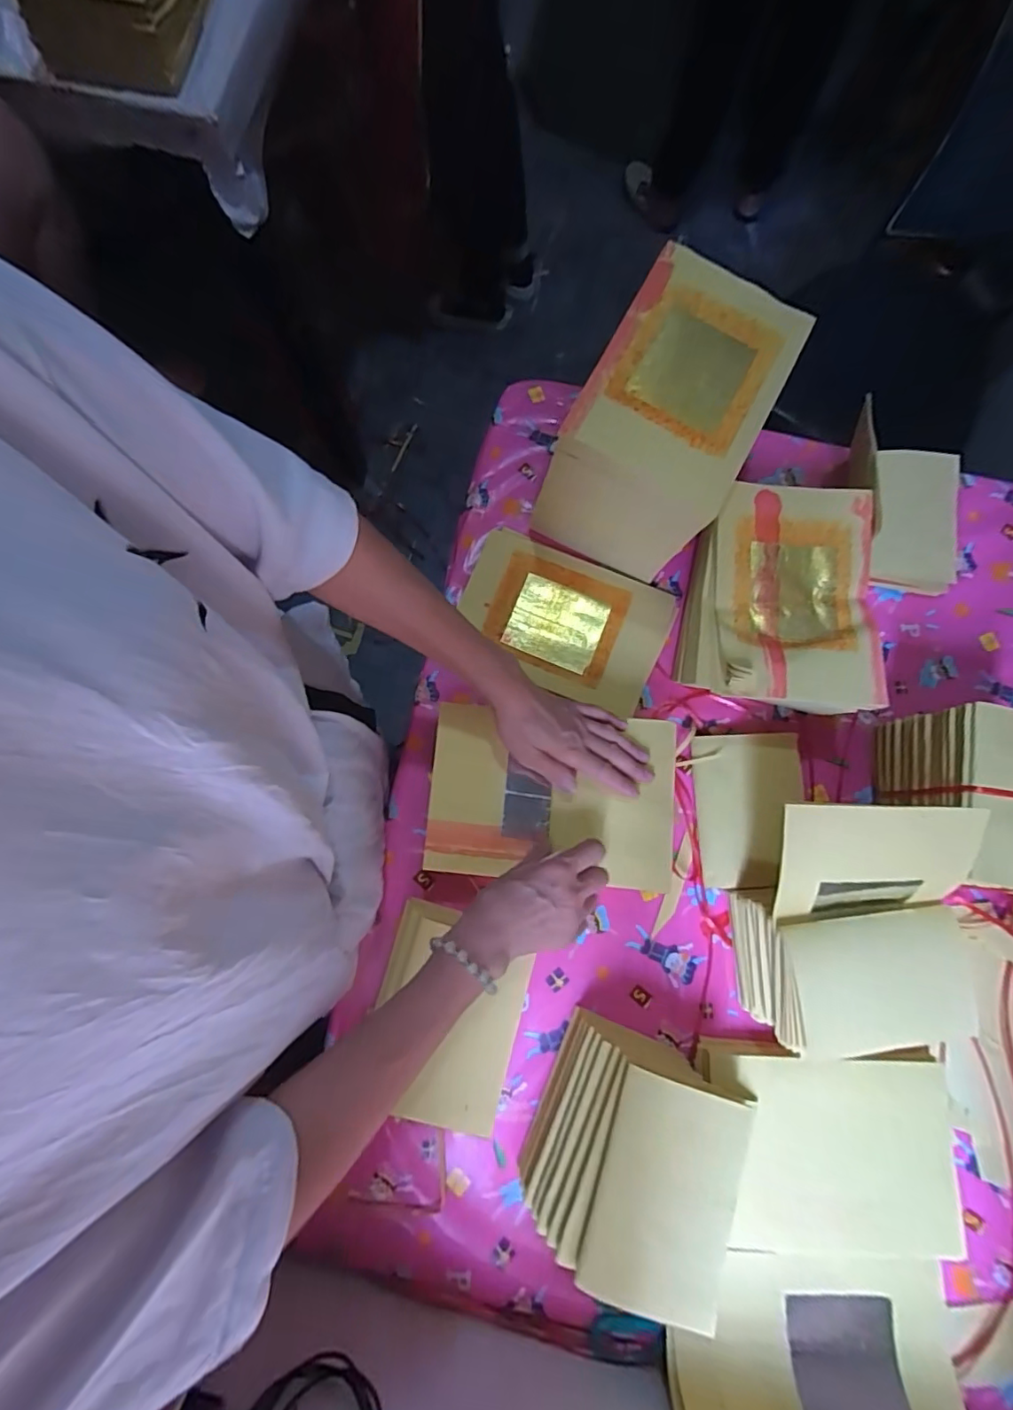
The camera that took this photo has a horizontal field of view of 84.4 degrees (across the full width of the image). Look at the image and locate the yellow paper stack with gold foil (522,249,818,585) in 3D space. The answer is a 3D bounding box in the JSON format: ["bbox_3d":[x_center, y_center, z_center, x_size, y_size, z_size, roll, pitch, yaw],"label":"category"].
[{"bbox_3d":[0.158,-0.284,0.591,0.170,0.182,0.245,27,81,4],"label":"yellow paper stack with gold foil"}]

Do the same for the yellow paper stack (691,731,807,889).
[{"bbox_3d":[0.264,0.114,0.604,0.111,0.019,0.160,-1,80,0],"label":"yellow paper stack"}]

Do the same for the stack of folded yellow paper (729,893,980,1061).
[{"bbox_3d":[0.322,0.251,0.528,0.179,0.082,0.124,0,80,0],"label":"stack of folded yellow paper"}]

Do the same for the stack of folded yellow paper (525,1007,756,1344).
[{"bbox_3d":[0.109,0.389,0.495,0.153,0.124,0.160,20,81,3],"label":"stack of folded yellow paper"}]

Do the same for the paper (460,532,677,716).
[{"bbox_3d":[0.066,-0.100,0.647,0.231,0.011,0.151,23,84,2],"label":"paper"}]

